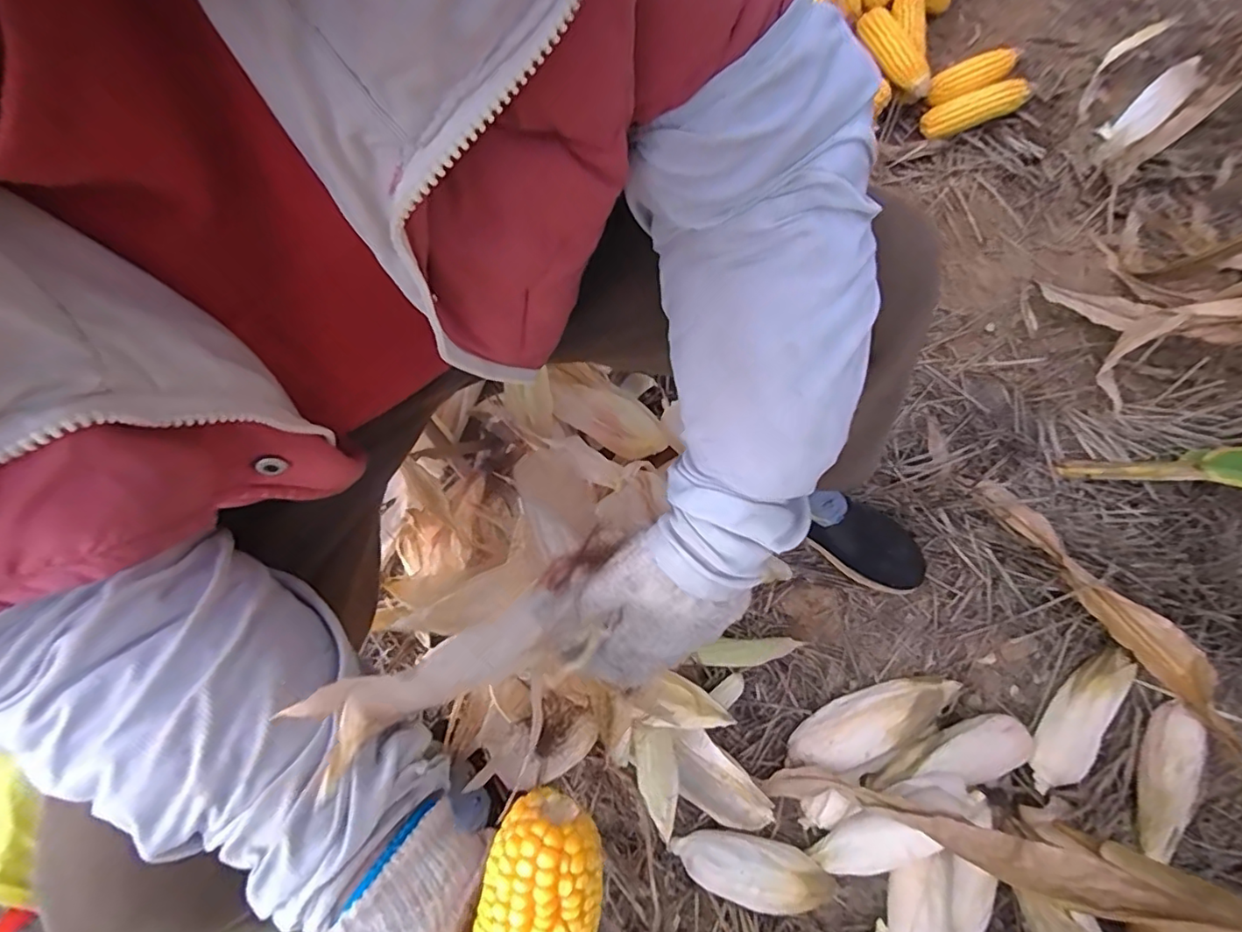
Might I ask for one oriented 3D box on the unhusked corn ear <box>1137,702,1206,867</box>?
[{"bbox_3d":[0.665,0.377,0.695,0.050,0.044,0.188,23,74,5],"label":"unhusked corn ear"}]

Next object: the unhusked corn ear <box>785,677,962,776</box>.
[{"bbox_3d":[0.319,0.329,0.735,0.224,0.048,0.077,-19,75,-7],"label":"unhusked corn ear"}]

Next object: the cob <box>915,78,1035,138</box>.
[{"bbox_3d":[0.596,-0.595,0.961,0.166,0.060,0.056,-14,73,15],"label":"cob"}]

